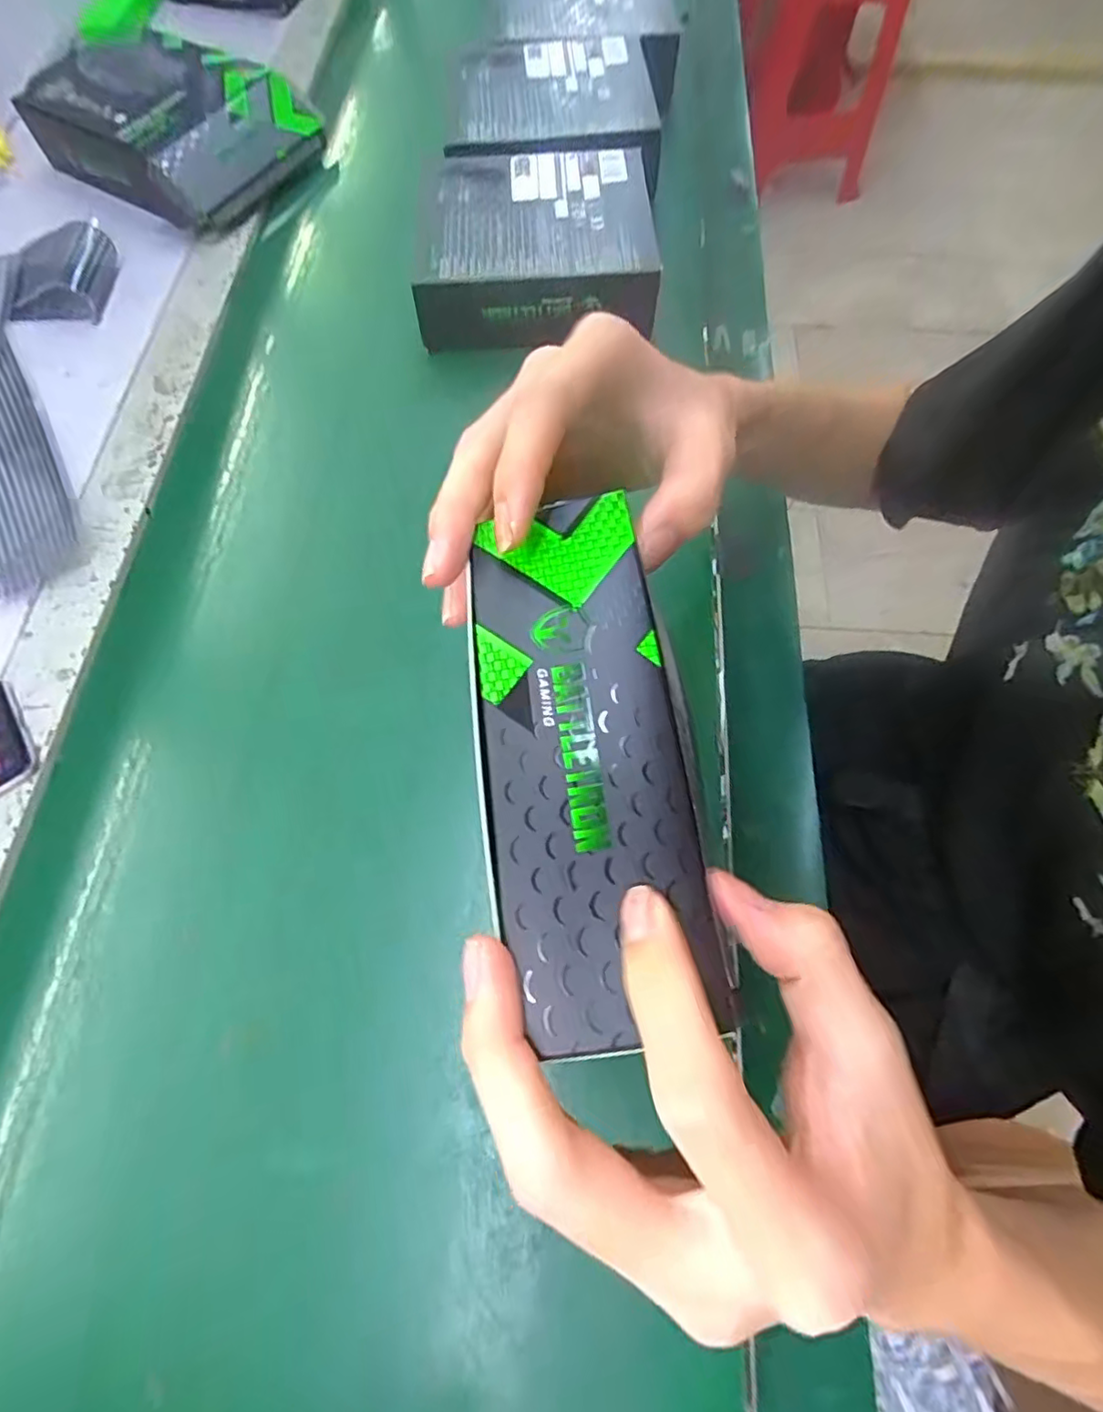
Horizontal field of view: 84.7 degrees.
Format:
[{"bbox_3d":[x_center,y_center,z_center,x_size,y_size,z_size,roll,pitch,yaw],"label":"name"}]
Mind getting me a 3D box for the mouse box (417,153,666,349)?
[{"bbox_3d":[-0.012,-0.378,0.493,0.183,0.051,0.166,-2,68,-1],"label":"mouse box"}]

